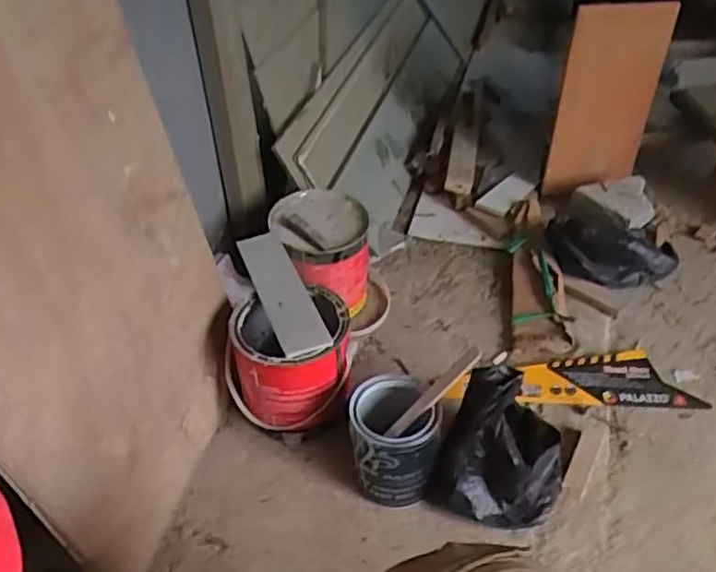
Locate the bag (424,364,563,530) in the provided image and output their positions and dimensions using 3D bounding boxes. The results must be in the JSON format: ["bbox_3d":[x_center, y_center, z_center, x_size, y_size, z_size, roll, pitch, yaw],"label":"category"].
[{"bbox_3d":[0.172,0.197,0.808,0.146,0.115,0.153,13,44,18],"label":"bag"}]

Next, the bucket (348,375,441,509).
[{"bbox_3d":[0.043,0.190,0.821,0.097,0.121,0.106,-2,41,2],"label":"bucket"}]

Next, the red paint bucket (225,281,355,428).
[{"bbox_3d":[-0.091,0.107,0.901,0.164,0.151,0.137,-1,40,1],"label":"red paint bucket"}]

